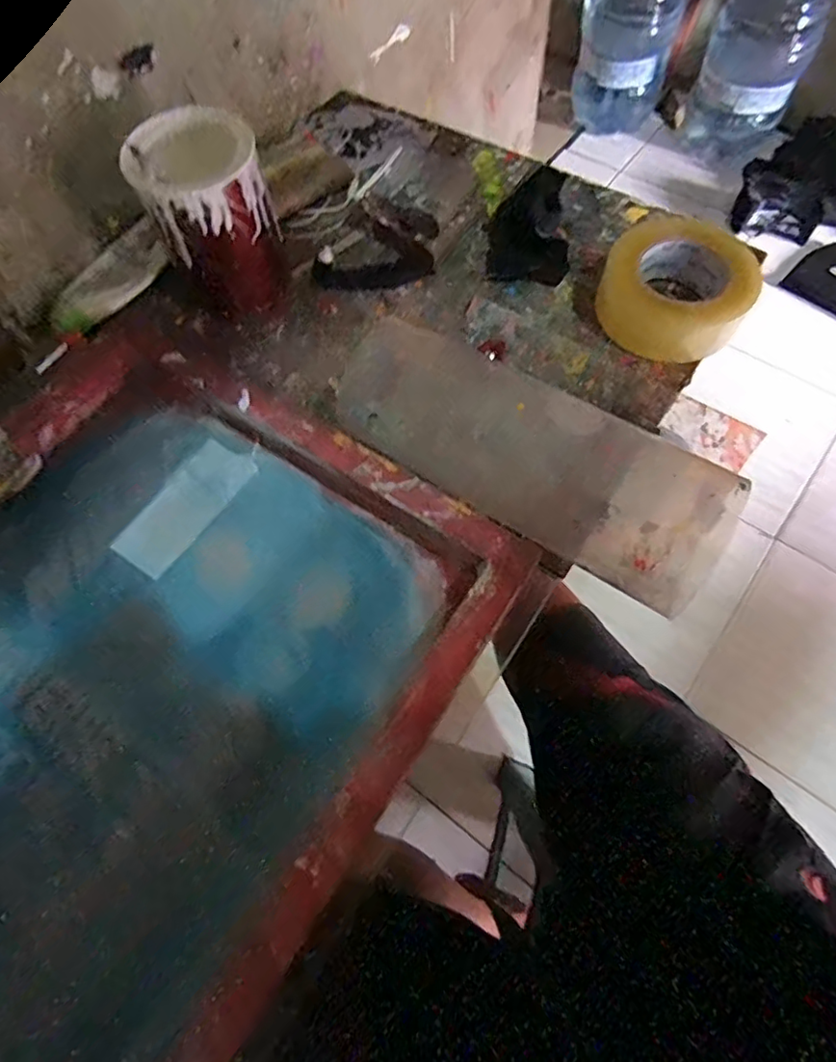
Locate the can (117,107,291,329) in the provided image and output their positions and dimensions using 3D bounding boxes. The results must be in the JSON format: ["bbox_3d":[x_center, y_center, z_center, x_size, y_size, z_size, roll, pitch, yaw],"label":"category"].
[{"bbox_3d":[-0.186,-0.287,0.520,0.100,0.140,0.101,-1,67,2],"label":"can"}]

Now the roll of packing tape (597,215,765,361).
[{"bbox_3d":[0.239,-0.229,0.526,0.128,0.053,0.127,-1,67,2],"label":"roll of packing tape"}]

